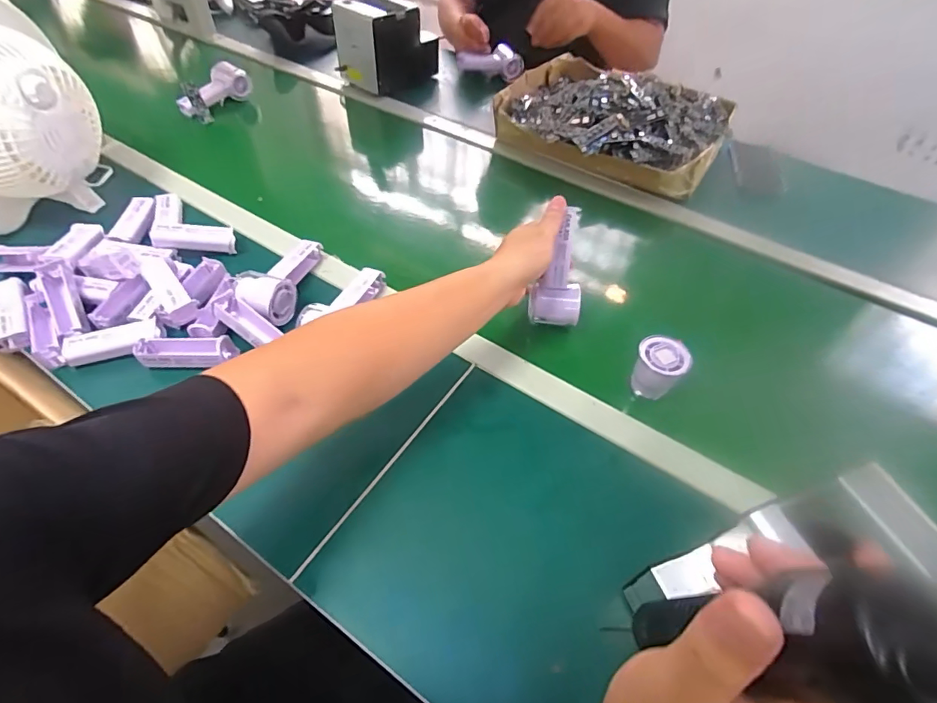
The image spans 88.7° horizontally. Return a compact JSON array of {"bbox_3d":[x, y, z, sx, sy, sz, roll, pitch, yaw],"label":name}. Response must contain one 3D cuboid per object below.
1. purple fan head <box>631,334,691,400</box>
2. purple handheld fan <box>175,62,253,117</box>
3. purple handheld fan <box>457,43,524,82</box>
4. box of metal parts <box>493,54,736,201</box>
[{"bbox_3d":[0.222,0.019,0.563,0.054,0.058,0.049,33,56,21],"label":"purple fan head"},{"bbox_3d":[-0.520,-0.529,0.979,0.152,0.064,0.053,-38,62,-15],"label":"purple handheld fan"},{"bbox_3d":[0.053,-0.646,1.070,0.151,0.056,0.051,-2,51,-7],"label":"purple handheld fan"},{"bbox_3d":[0.268,-0.447,0.895,0.402,0.105,0.292,31,55,19],"label":"box of metal parts"}]

